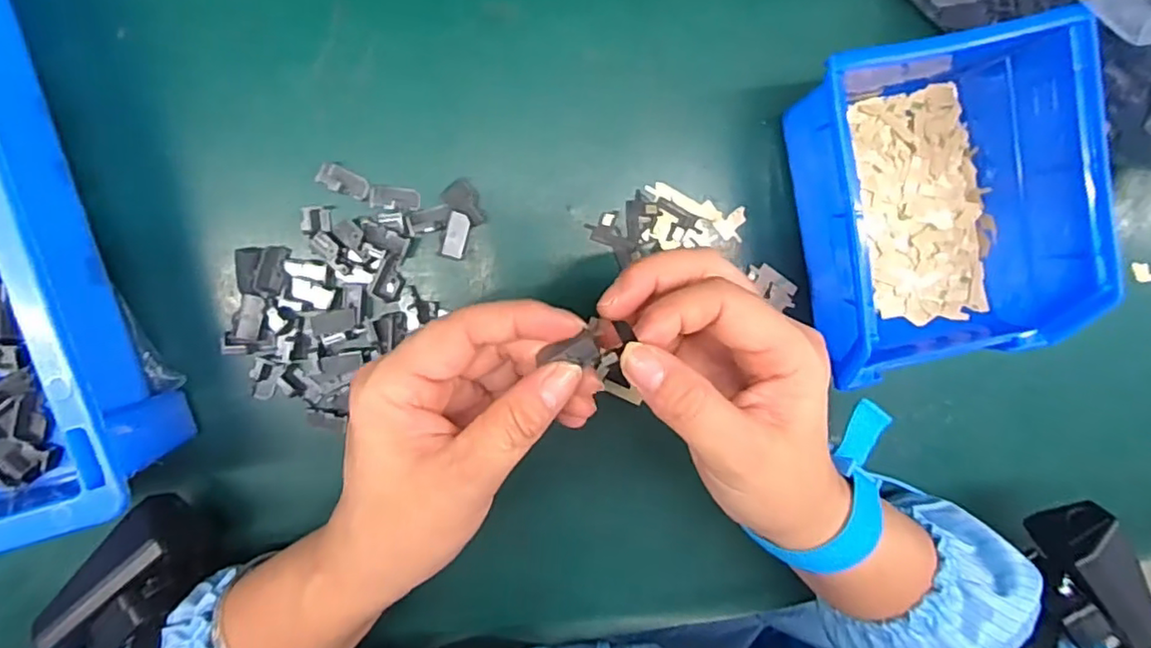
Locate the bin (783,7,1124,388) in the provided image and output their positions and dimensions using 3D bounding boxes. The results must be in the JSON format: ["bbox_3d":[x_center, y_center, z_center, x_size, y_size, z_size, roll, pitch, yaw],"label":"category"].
[{"bbox_3d":[0.159,-0.052,0.280,0.097,0.078,0.149,-9,96,-5],"label":"bin"}]

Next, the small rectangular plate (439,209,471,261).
[{"bbox_3d":[-0.056,-0.041,0.296,0.011,0.010,0.022,14,94,-7],"label":"small rectangular plate"}]

